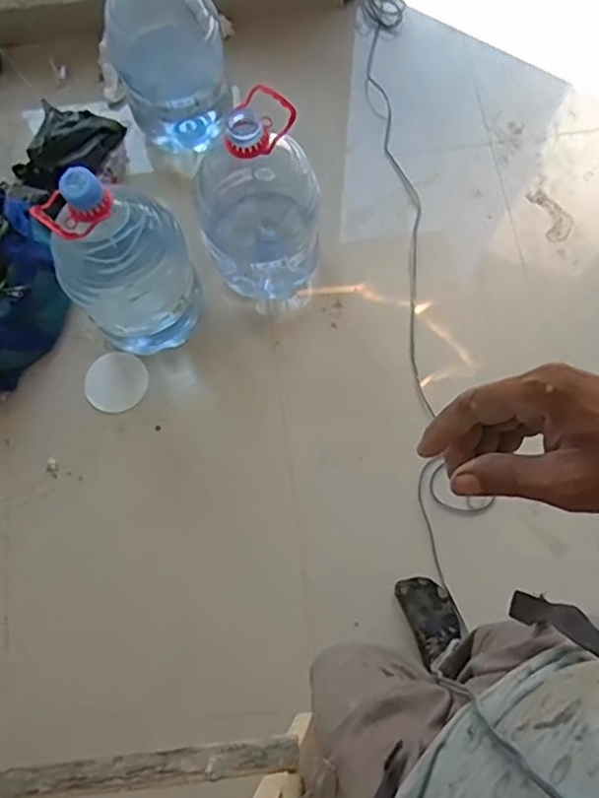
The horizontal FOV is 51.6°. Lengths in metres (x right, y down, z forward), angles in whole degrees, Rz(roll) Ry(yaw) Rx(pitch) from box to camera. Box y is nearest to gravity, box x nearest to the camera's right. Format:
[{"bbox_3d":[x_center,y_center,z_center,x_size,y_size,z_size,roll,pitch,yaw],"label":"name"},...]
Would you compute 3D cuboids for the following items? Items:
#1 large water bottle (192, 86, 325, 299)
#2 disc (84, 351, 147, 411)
[{"bbox_3d":[-0.078,-0.400,1.246,0.228,0.452,0.242,0,74,0],"label":"large water bottle"},{"bbox_3d":[-0.406,-0.037,1.379,0.129,0.013,0.129,2,79,-12],"label":"disc"}]

